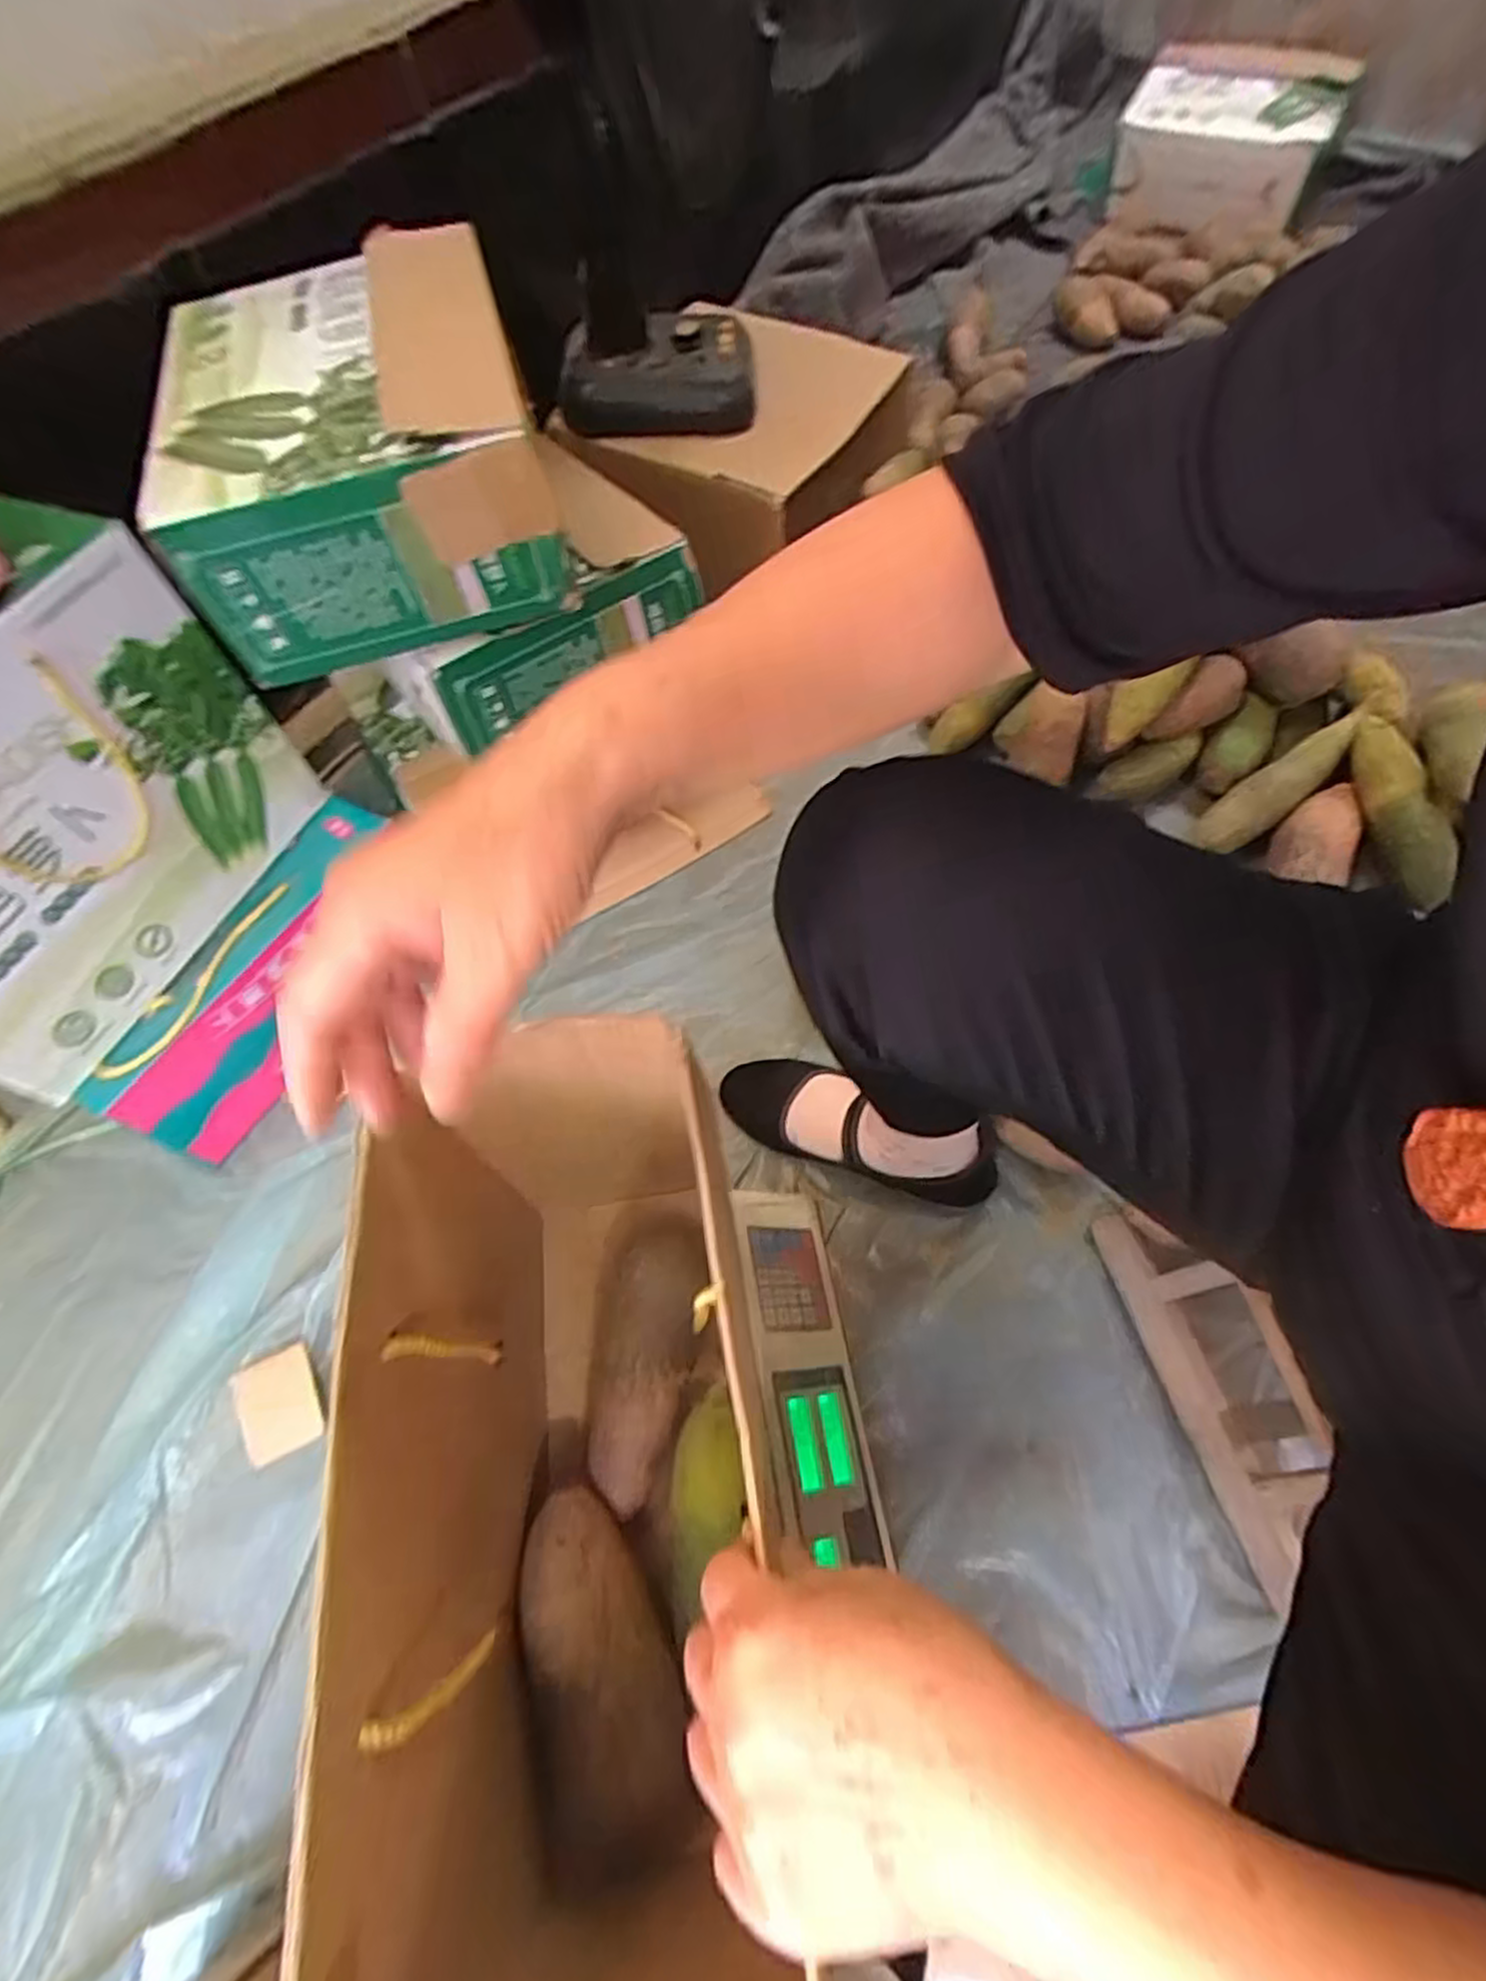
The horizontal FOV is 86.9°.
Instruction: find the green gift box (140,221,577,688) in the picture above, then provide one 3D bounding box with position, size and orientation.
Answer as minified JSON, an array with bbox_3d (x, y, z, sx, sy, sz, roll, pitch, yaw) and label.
[{"bbox_3d":[-0.317,-0.465,0.658,0.267,0.139,0.369,-15,62,-4],"label":"green gift box"}]

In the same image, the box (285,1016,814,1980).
[{"bbox_3d":[-0.065,0.247,0.381,0.144,0.281,0.345,-10,61,-1],"label":"box"}]

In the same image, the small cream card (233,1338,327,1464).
[{"bbox_3d":[-0.367,0.326,0.617,0.064,0.006,0.074,-23,75,-5],"label":"small cream card"}]

